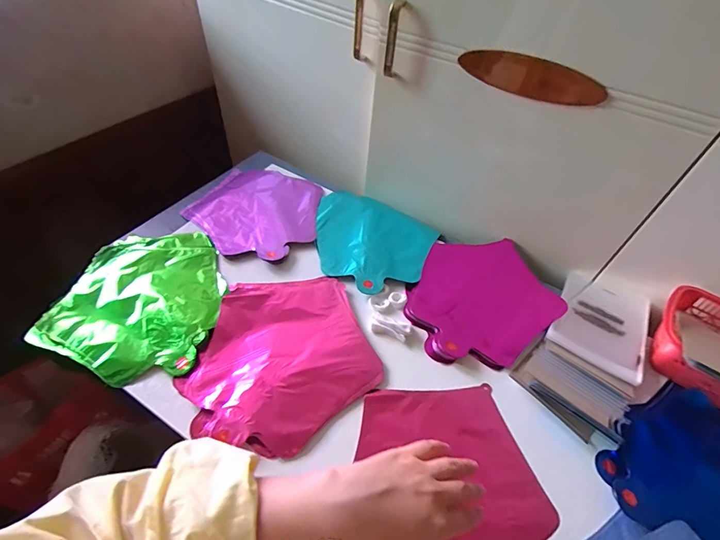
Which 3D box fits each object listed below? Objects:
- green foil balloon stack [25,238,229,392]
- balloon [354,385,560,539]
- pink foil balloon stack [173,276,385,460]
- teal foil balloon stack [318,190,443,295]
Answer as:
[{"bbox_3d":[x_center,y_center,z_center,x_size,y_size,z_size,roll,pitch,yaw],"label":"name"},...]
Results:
[{"bbox_3d":[-0.318,0.039,0.556,0.234,0.030,0.246,10,50,2],"label":"green foil balloon stack"},{"bbox_3d":[0.106,0.247,0.428,0.208,0.010,0.227,-1,51,-6],"label":"balloon"},{"bbox_3d":[-0.109,0.109,0.504,0.234,0.012,0.241,-17,54,-19],"label":"pink foil balloon stack"},{"bbox_3d":[0.016,-0.054,0.669,0.214,0.026,0.226,20,47,12],"label":"teal foil balloon stack"}]

